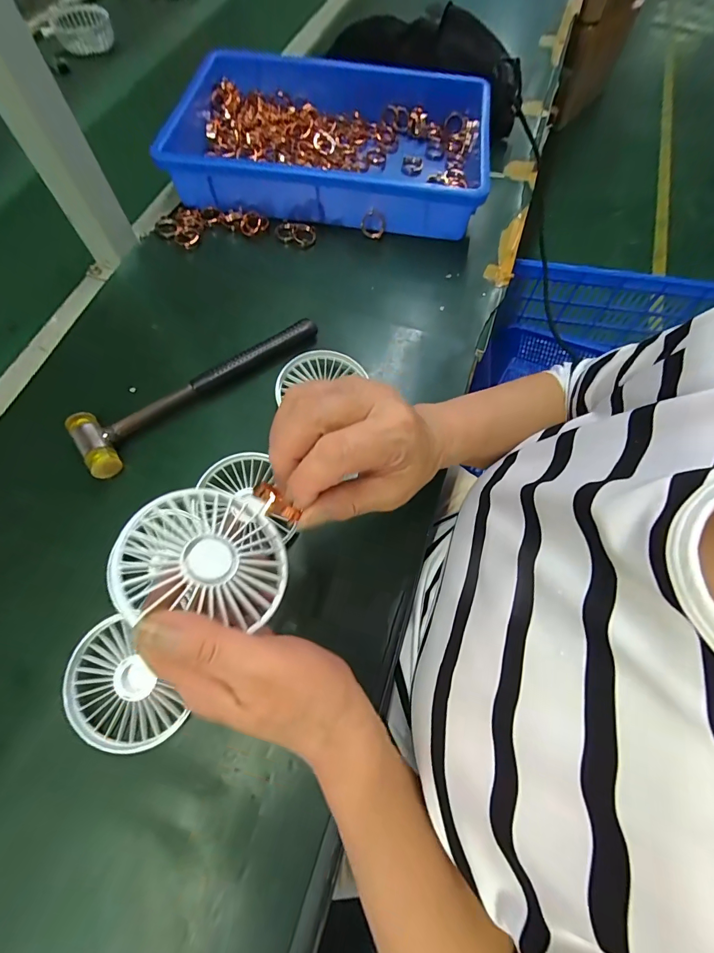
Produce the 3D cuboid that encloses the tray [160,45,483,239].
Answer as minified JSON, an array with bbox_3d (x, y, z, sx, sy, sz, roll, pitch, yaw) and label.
[{"bbox_3d":[-0.028,-0.417,0.500,0.361,0.071,0.250,5,67,0],"label":"tray"}]

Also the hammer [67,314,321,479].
[{"bbox_3d":[-0.145,-0.089,0.375,0.238,0.024,0.058,-37,73,-16],"label":"hammer"}]

